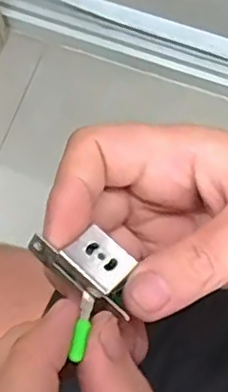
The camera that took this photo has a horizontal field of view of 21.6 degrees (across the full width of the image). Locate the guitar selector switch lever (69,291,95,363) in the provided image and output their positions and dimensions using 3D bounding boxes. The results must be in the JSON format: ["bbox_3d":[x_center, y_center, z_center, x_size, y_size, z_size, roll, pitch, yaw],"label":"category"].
[{"bbox_3d":[-0.011,0.046,0.213,0.005,0.007,0.029,6,34,2],"label":"guitar selector switch lever"}]

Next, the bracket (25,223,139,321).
[{"bbox_3d":[-0.009,0.024,0.227,0.044,0.014,0.023,34,76,10],"label":"bracket"}]

